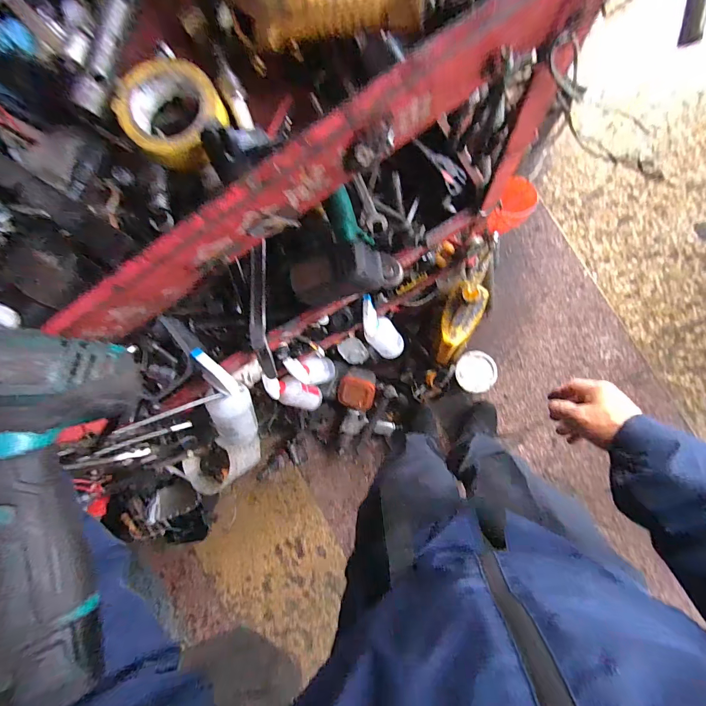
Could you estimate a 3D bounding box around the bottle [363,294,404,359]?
[{"bbox_3d":[0.069,-0.046,0.905,0.073,0.228,0.051,-31,50,9],"label":"bottle"}]

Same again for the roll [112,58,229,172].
[{"bbox_3d":[-0.115,-0.155,0.237,0.058,0.025,0.066,-36,84,10],"label":"roll"}]

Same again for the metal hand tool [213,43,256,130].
[{"bbox_3d":[-0.081,-0.180,0.251,0.013,0.010,0.055,-22,87,12],"label":"metal hand tool"}]

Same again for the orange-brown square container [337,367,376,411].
[{"bbox_3d":[0.012,0.122,1.229,0.122,0.062,0.128,7,112,-2],"label":"orange-brown square container"}]

